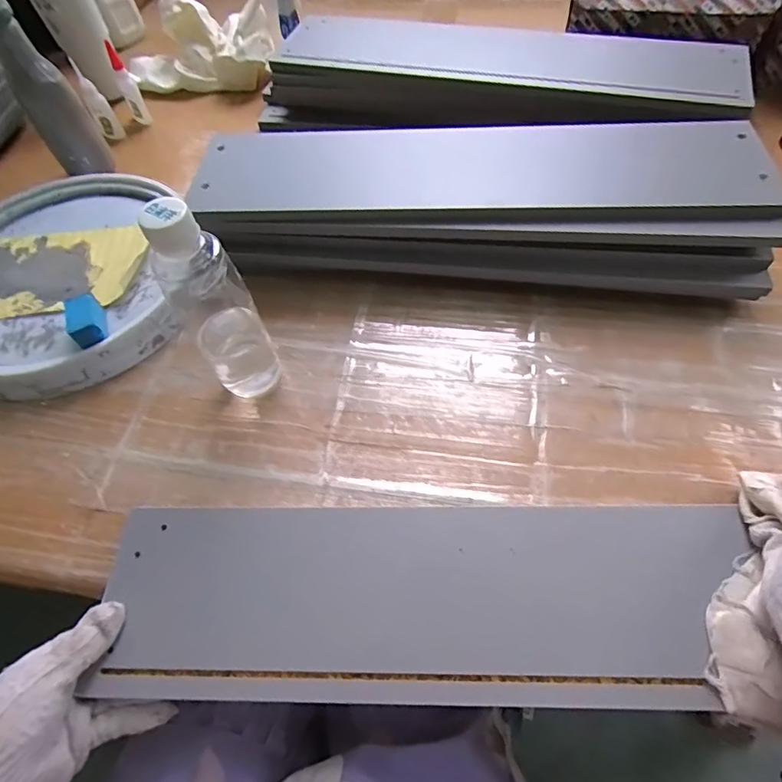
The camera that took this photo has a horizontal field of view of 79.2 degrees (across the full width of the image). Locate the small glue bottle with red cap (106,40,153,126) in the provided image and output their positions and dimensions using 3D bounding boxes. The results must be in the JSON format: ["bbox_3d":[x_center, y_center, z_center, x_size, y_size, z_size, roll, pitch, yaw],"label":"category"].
[{"bbox_3d":[-0.369,-0.429,0.659,0.024,0.090,0.026,-31,61,-15],"label":"small glue bottle with red cap"}]

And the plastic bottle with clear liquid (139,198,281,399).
[{"bbox_3d":[-0.138,-0.064,0.375,0.052,0.190,0.054,-30,61,-14],"label":"plastic bottle with clear liquid"}]

